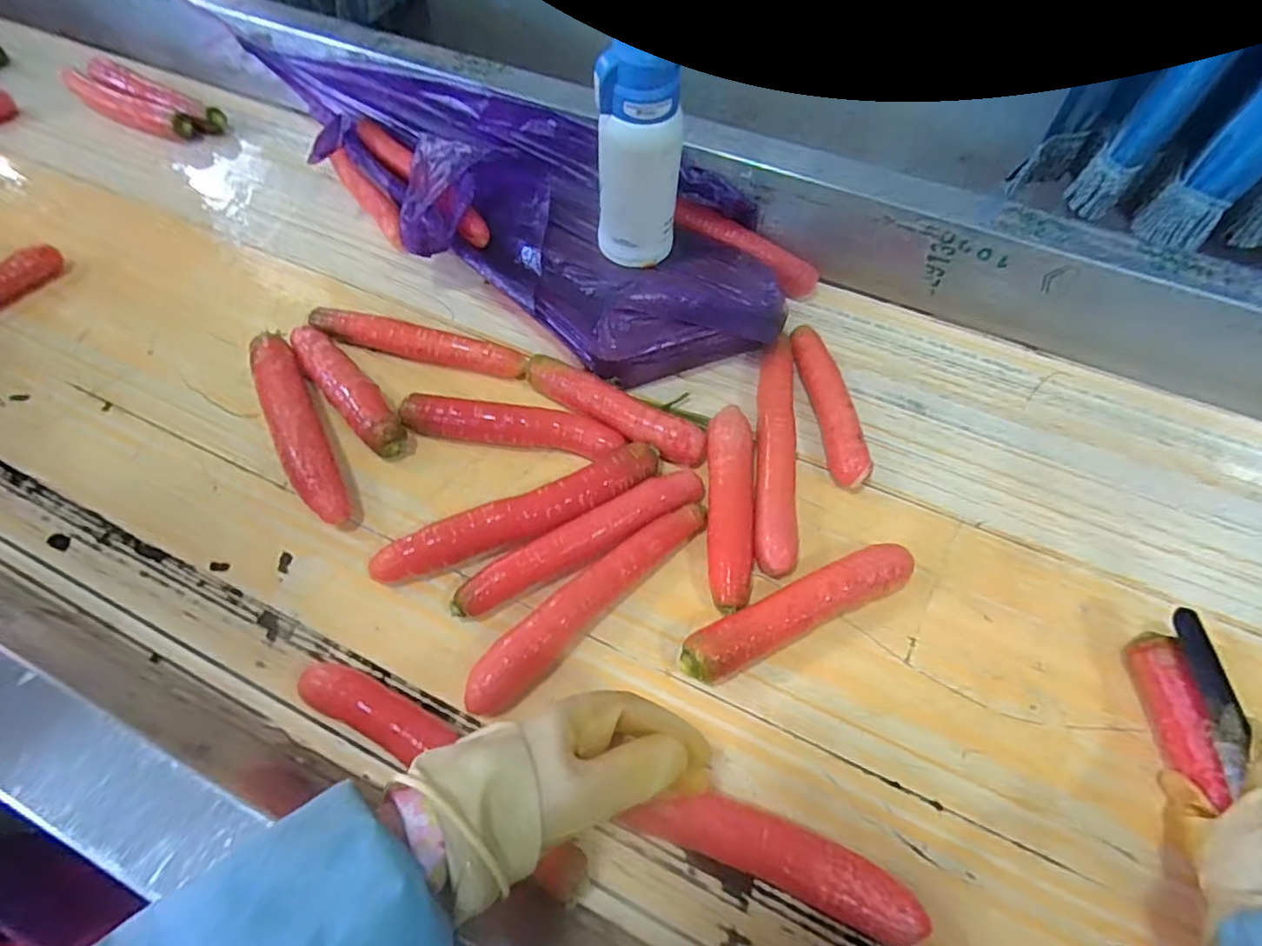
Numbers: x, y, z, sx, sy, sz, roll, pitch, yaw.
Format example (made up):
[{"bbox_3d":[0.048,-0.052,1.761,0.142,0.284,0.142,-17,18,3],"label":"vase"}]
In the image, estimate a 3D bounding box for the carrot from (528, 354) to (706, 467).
[{"bbox_3d":[-0.020,-0.060,0.588,0.198,0.040,0.040,28,61,16],"label":"carrot"}]

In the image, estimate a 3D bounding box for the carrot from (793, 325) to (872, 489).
[{"bbox_3d":[0.199,-0.074,0.600,0.032,0.041,0.194,-6,58,-5],"label":"carrot"}]

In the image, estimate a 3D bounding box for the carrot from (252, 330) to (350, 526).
[{"bbox_3d":[-0.319,-0.049,0.572,0.037,0.035,0.240,-26,61,-17],"label":"carrot"}]

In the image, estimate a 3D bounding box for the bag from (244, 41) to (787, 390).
[{"bbox_3d":[-0.156,-0.344,0.724,0.738,0.115,0.274,35,61,16],"label":"bag"}]

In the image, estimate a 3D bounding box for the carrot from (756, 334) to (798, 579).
[{"bbox_3d":[0.138,-0.023,0.574,0.036,0.032,0.271,8,57,4],"label":"carrot"}]

